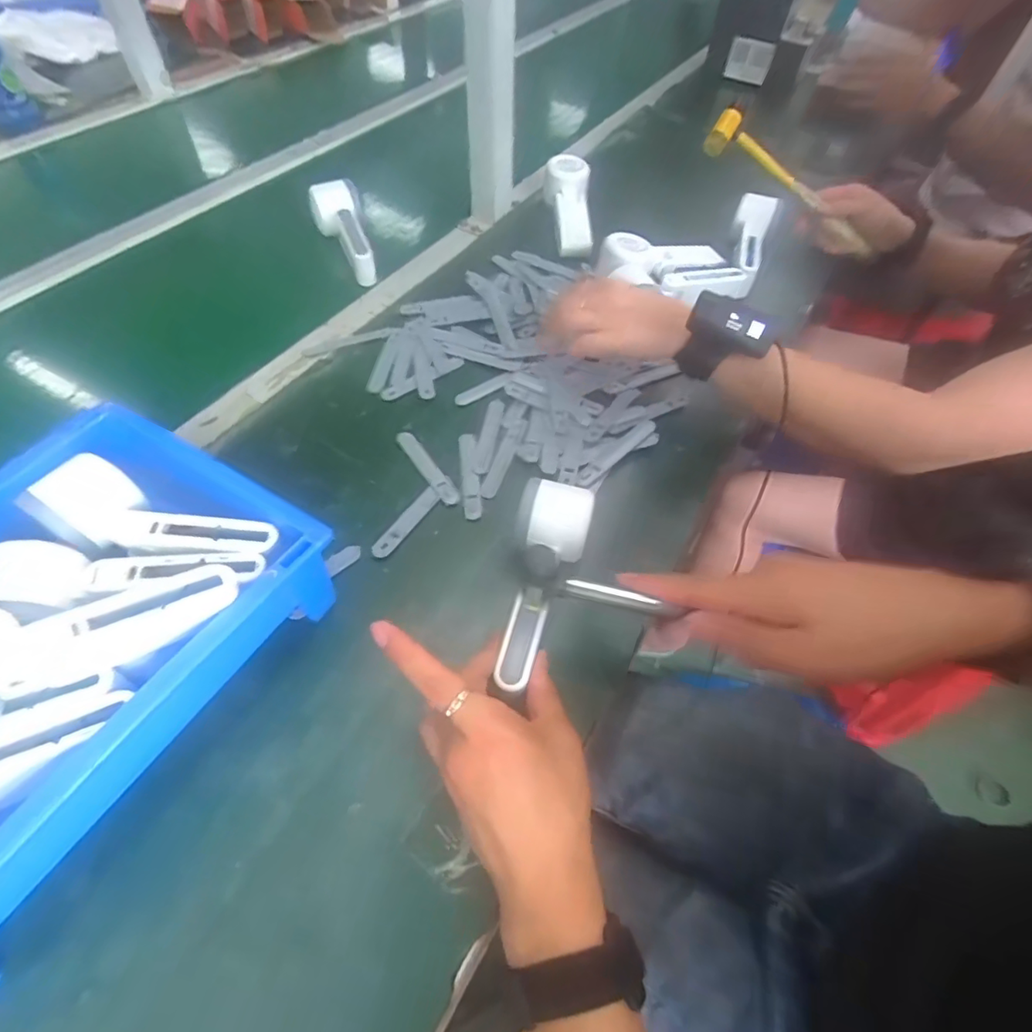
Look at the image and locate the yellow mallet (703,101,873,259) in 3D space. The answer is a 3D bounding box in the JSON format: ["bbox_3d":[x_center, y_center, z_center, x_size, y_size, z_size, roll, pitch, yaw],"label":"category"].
[{"bbox_3d":[0.348,-0.408,0.687,0.254,0.051,0.036,34,56,-9],"label":"yellow mallet"}]

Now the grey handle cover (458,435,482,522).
[{"bbox_3d":[-0.040,-0.038,0.484,0.015,0.004,0.093,-4,55,-5],"label":"grey handle cover"}]

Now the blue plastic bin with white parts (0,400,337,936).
[{"bbox_3d":[-0.286,0.079,0.325,0.225,0.108,0.301,27,58,16],"label":"blue plastic bin with white parts"}]

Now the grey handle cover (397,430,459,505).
[{"bbox_3d":[-0.079,-0.045,0.486,0.015,0.004,0.095,-29,61,-20],"label":"grey handle cover"}]

